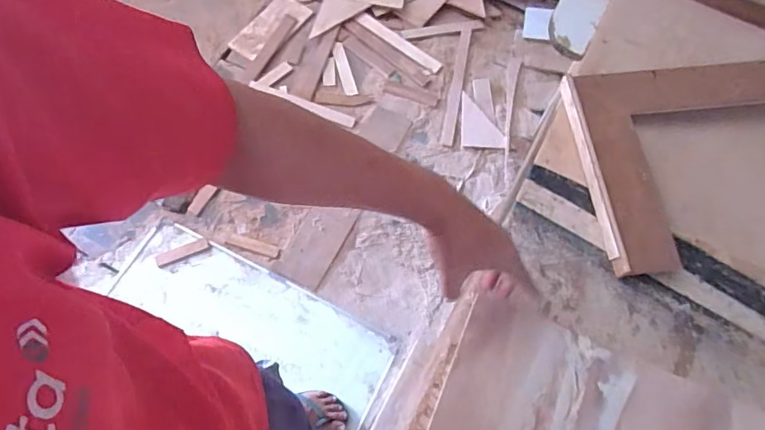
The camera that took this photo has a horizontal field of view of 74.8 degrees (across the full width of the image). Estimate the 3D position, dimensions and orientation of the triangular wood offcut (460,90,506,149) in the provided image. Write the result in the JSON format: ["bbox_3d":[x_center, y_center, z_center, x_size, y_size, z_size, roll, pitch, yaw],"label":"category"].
[{"bbox_3d":[0.329,-0.308,1.643,0.138,0.010,0.192,0,75,13],"label":"triangular wood offcut"}]

